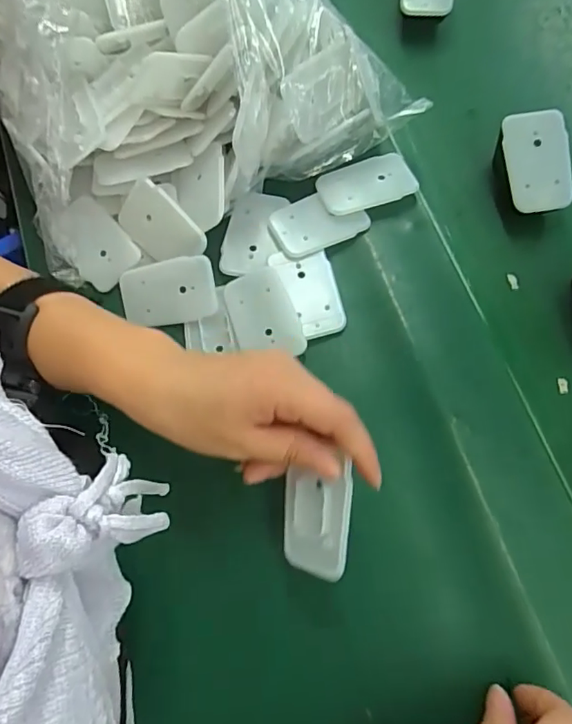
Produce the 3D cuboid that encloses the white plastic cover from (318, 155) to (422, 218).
[{"bbox_3d":[0.059,-0.132,0.387,0.069,0.011,0.039,-16,73,-2],"label":"white plastic cover"}]

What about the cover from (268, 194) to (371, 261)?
[{"bbox_3d":[0.023,-0.101,0.375,0.065,0.007,0.042,-28,74,-5],"label":"cover"}]

